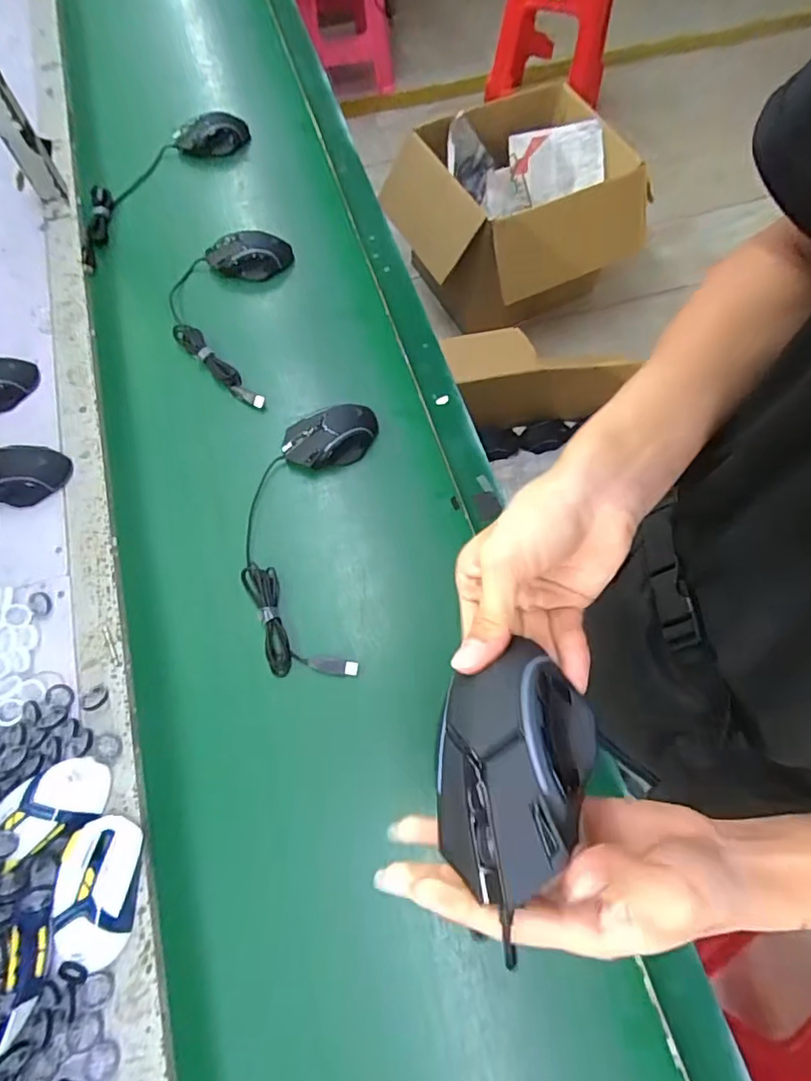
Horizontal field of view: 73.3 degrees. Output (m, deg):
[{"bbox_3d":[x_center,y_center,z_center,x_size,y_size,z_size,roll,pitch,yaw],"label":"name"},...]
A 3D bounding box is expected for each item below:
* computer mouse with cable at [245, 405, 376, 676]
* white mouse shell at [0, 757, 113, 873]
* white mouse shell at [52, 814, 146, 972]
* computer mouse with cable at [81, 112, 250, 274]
[{"bbox_3d":[-0.115,-0.017,0.622,0.144,0.034,0.332,3,68,1],"label":"computer mouse with cable"},{"bbox_3d":[-0.329,0.246,0.509,0.091,0.028,0.065,-29,71,-12],"label":"white mouse shell"},{"bbox_3d":[-0.274,0.310,0.482,0.063,0.034,0.113,-2,68,-1],"label":"white mouse shell"},{"bbox_3d":[-0.399,-0.569,0.850,0.112,0.046,0.365,35,72,13],"label":"computer mouse with cable"}]

